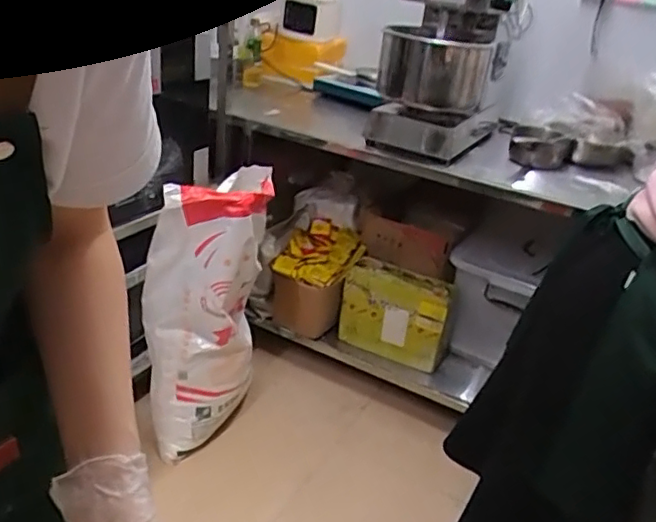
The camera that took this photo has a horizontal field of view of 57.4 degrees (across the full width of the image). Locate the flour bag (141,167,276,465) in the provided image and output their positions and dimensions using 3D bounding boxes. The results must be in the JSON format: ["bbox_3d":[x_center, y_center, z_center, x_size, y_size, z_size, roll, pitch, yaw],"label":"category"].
[{"bbox_3d":[-0.311,0.157,1.531,0.307,0.689,0.154,-9,31,-29],"label":"flour bag"}]

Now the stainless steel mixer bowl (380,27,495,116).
[{"bbox_3d":[0.284,-0.506,1.587,0.263,0.178,0.256,6,27,-3],"label":"stainless steel mixer bowl"}]

